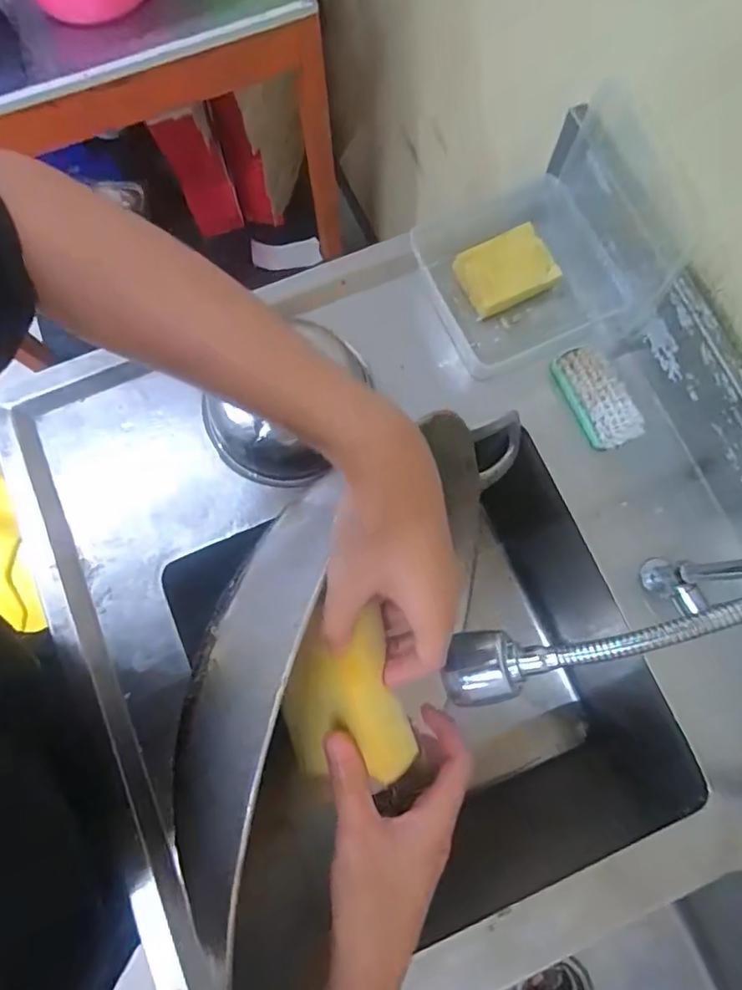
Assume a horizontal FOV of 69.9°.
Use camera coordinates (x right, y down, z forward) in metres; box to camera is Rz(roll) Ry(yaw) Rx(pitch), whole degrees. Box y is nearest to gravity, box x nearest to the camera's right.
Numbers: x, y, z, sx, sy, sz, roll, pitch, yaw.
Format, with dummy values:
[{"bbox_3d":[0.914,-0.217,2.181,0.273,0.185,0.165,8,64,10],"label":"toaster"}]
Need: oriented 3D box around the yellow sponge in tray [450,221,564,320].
[{"bbox_3d":[0.160,-0.270,0.638,0.101,0.028,0.081,-23,79,-3],"label":"yellow sponge in tray"}]

